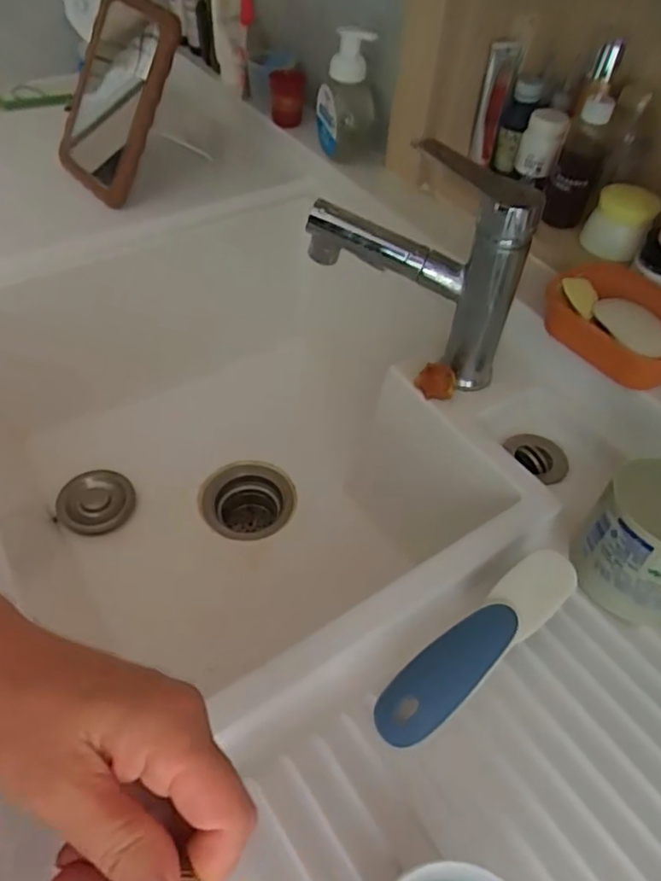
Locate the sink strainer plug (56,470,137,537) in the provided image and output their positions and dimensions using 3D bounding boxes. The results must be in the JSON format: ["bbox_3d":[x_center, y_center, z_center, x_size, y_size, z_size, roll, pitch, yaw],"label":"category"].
[{"bbox_3d":[-0.268,0.071,0.682,0.083,0.018,0.077,1,50,-2],"label":"sink strainer plug"}]

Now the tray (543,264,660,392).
[{"bbox_3d":[0.258,-0.100,0.522,0.103,0.046,0.131,-36,60,-28],"label":"tray"}]

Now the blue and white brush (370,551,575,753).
[{"bbox_3d":[0.095,0.135,0.388,0.162,0.046,0.037,-31,58,-25],"label":"blue and white brush"}]

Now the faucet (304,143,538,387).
[{"bbox_3d":[0.070,-0.148,0.511,0.179,0.181,0.049,24,53,16],"label":"faucet"}]

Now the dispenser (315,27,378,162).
[{"bbox_3d":[0.017,-0.402,0.706,0.071,0.145,0.061,3,50,0],"label":"dispenser"}]

